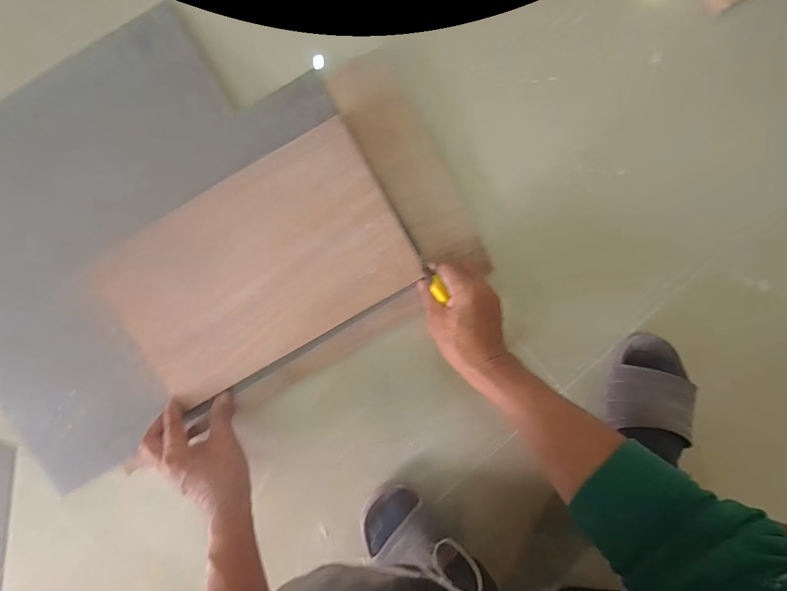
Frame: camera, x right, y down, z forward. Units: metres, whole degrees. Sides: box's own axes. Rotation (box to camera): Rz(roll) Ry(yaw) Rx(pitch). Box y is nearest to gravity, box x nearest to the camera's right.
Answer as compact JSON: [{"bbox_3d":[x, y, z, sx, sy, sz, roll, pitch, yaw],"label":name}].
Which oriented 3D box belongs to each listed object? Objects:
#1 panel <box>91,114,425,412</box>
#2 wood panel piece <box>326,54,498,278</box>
[{"bbox_3d":[-0.153,-0.032,0.421,0.327,0.011,0.203,-30,98,0],"label":"panel"},{"bbox_3d":[0.021,-0.149,0.433,0.078,0.011,0.276,-29,92,-2],"label":"wood panel piece"}]

